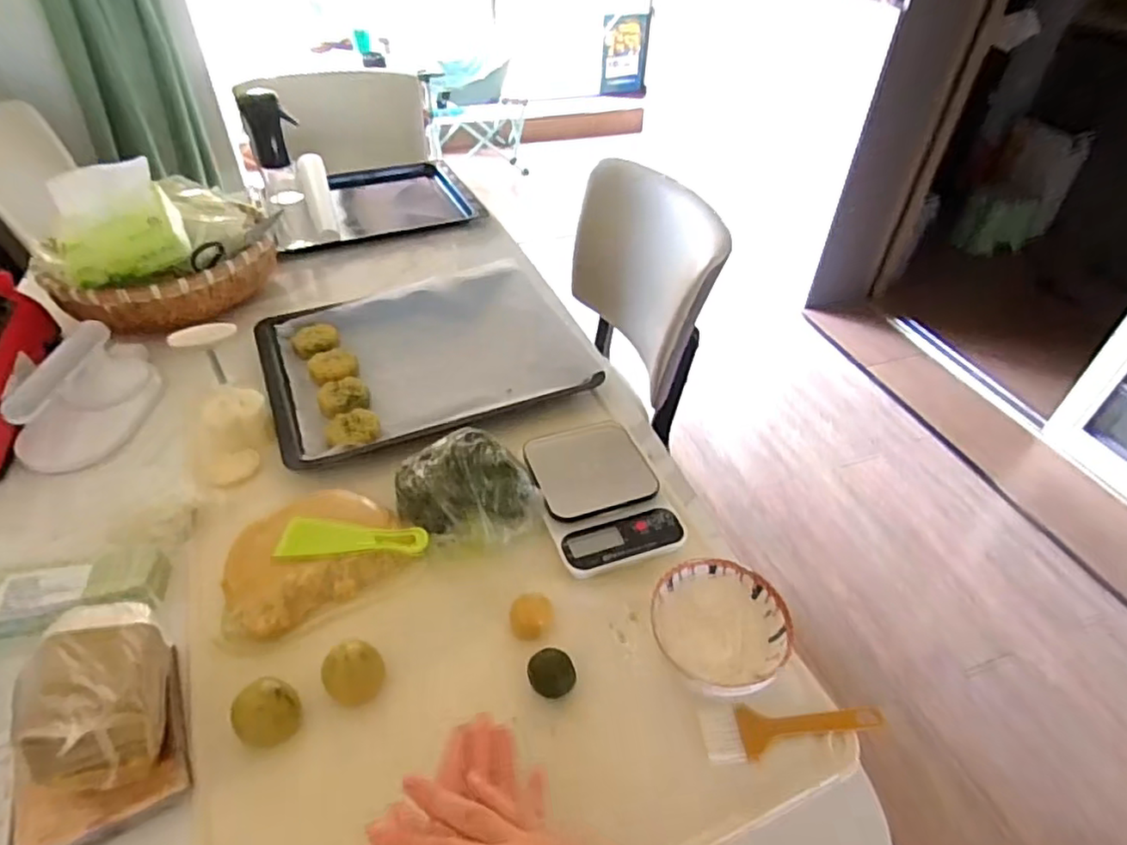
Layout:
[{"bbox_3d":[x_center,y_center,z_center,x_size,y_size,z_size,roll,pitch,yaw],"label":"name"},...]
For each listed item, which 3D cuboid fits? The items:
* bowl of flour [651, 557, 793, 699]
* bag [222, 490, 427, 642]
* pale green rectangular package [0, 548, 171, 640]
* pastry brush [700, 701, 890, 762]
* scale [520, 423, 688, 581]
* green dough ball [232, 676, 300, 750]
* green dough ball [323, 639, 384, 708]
[{"bbox_3d":[0.132,0.183,0.551,0.117,0.054,0.113,1,43,-1],"label":"bowl of flour"},{"bbox_3d":[-0.243,0.125,0.607,0.168,0.026,0.118,-25,49,-26],"label":"bag"},{"bbox_3d":[-0.463,0.154,0.574,0.175,0.039,0.066,-10,44,-12],"label":"pale green rectangular package"},{"bbox_3d":[0.187,0.251,0.512,0.146,0.015,0.042,1,42,-1],"label":"pastry brush"},{"bbox_3d":[0.039,0.075,0.673,0.127,0.031,0.175,-13,44,-15],"label":"scale"},{"bbox_3d":[-0.234,0.227,0.500,0.054,0.038,0.047,17,45,16],"label":"green dough ball"},{"bbox_3d":[-0.173,0.208,0.526,0.046,0.041,0.042,1,42,-1],"label":"green dough ball"}]

